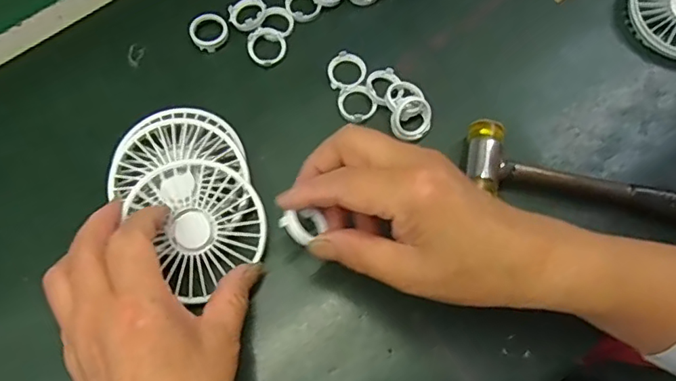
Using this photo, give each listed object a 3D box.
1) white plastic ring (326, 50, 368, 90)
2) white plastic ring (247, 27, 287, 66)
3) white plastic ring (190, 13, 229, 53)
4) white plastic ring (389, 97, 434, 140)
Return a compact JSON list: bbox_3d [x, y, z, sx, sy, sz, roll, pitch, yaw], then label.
[{"bbox_3d":[0.007,-0.089,0.398,0.028,0.006,0.027,0,69,-1],"label":"white plastic ring"},{"bbox_3d":[-0.053,-0.107,0.404,0.028,0.004,0.029,0,86,-4],"label":"white plastic ring"},{"bbox_3d":[-0.096,-0.118,0.407,0.027,0.012,0.026,0,69,-1],"label":"white plastic ring"},{"bbox_3d":[0.052,-0.050,0.379,0.030,0.008,0.028,-2,104,-8],"label":"white plastic ring"}]

